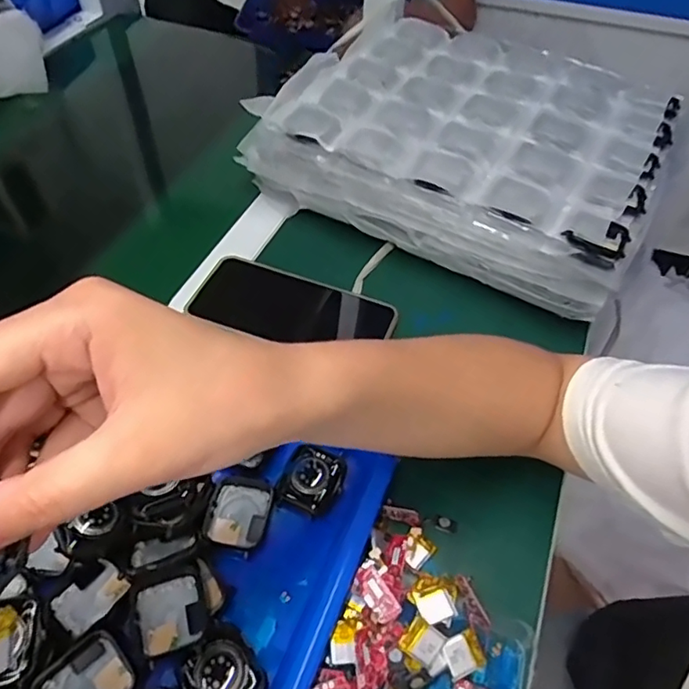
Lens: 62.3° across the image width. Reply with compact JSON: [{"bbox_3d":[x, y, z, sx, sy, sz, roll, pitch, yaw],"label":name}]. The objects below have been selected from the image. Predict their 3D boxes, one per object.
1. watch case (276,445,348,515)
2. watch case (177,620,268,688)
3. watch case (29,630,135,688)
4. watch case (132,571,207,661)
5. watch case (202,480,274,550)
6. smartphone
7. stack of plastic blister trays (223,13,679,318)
[{"bbox_3d":[-0.020,0.083,0.351,0.035,0.013,0.036,18,53,13],"label":"watch case"},{"bbox_3d":[-0.062,0.168,0.289,0.035,0.011,0.043,-32,58,-24],"label":"watch case"},{"bbox_3d":[-0.125,0.166,0.276,0.035,0.011,0.040,38,59,26],"label":"watch case"},{"bbox_3d":[-0.091,0.141,0.298,0.034,0.010,0.038,-16,53,-14],"label":"watch case"},{"bbox_3d":[-0.064,0.101,0.343,0.036,0.007,0.041,10,51,7],"label":"watch case"},{"bbox_3d":[-0.043,-0.026,0.464,0.155,0.015,0.073,19,51,11],"label":"smartphone"},{"bbox_3d":[0.114,-0.192,0.537,0.347,0.078,0.253,26,55,19],"label":"stack of plastic blister trays"}]

